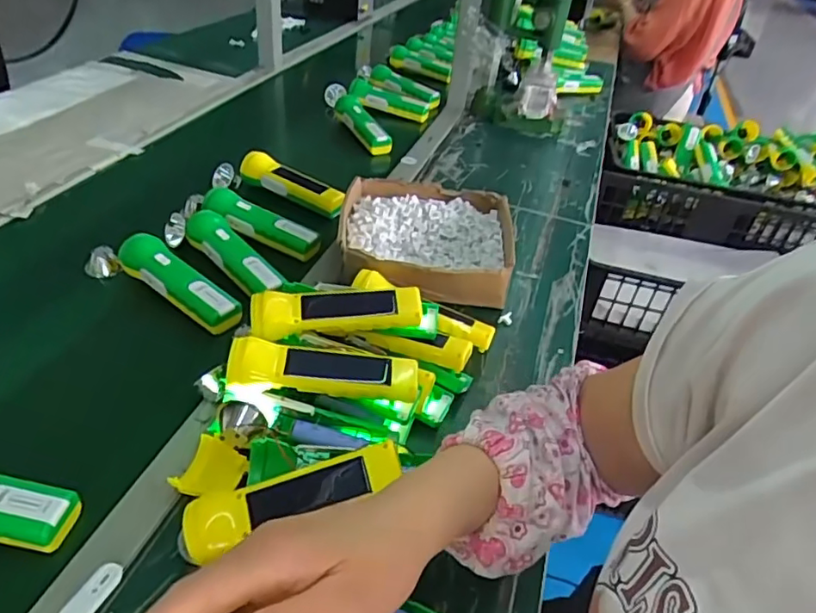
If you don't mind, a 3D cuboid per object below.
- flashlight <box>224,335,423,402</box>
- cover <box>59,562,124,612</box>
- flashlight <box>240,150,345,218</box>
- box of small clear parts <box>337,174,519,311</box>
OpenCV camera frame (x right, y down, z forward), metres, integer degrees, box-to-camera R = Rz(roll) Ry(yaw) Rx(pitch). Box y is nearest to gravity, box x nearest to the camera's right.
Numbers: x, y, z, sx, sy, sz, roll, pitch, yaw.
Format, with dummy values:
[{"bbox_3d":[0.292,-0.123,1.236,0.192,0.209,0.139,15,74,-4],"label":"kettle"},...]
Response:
[{"bbox_3d":[-0.072,0.058,0.498,0.157,0.050,0.042,2,40,-5],"label":"flashlight"},{"bbox_3d":[-0.221,0.201,0.393,0.022,0.004,0.049,17,41,13],"label":"cover"},{"bbox_3d":[-0.171,-0.182,0.824,0.168,0.042,0.036,23,43,19],"label":"flashlight"},{"bbox_3d":[0.023,-0.082,0.735,0.219,0.070,0.210,3,40,-3],"label":"box of small clear parts"}]

